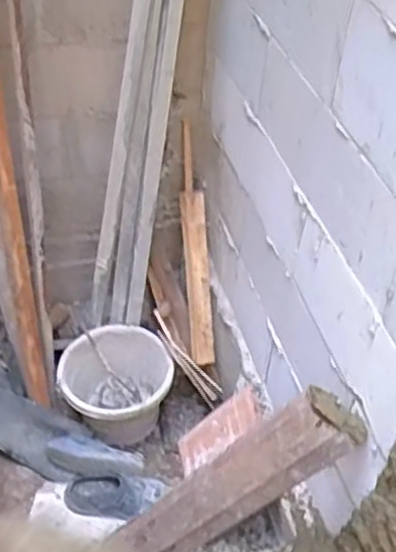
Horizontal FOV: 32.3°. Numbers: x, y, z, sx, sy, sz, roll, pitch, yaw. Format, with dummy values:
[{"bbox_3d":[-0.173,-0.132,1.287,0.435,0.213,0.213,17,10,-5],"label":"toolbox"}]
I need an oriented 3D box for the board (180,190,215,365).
[{"bbox_3d":[-0.002,-0.004,1.947,0.066,0.472,0.046,-6,10,-10],"label":"board"}]

